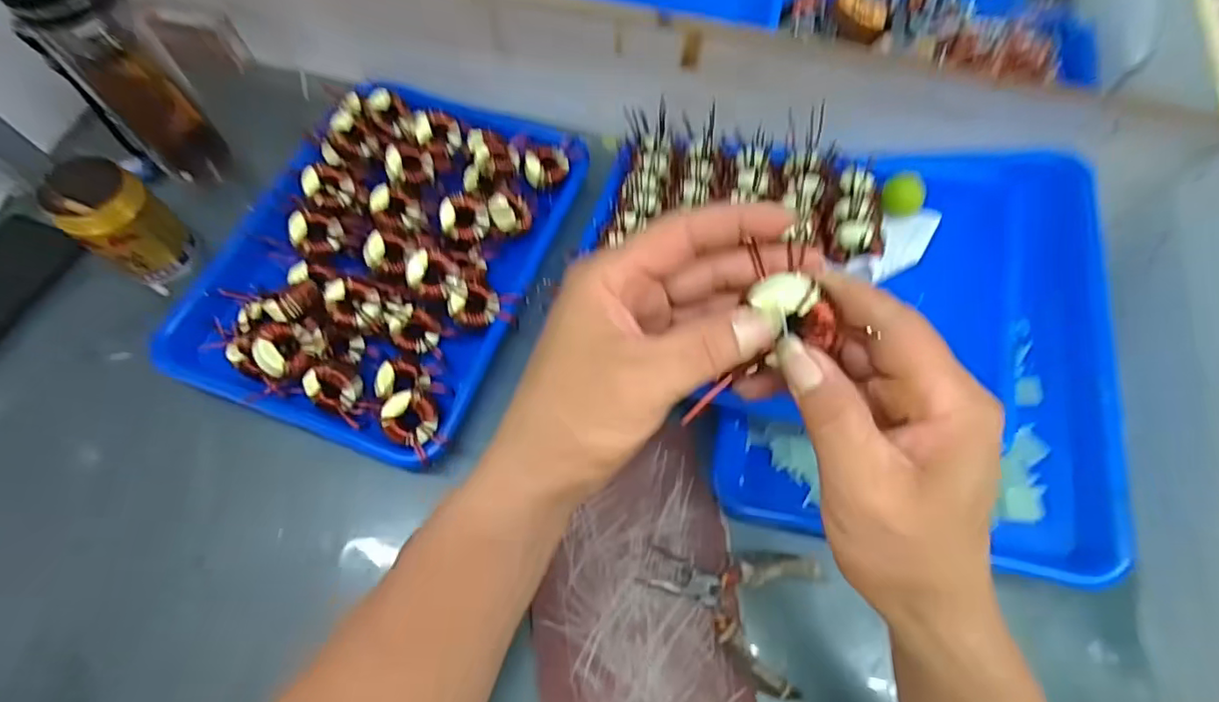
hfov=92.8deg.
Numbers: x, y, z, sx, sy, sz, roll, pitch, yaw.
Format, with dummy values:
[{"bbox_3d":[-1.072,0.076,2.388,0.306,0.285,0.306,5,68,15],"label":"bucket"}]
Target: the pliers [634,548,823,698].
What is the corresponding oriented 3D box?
[{"bbox_3d":[0.079,0.162,0.388,0.107,0.017,0.084,22,67,10],"label":"pliers"}]

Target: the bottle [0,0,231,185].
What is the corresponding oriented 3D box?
[{"bbox_3d":[-0.382,-0.213,0.466,0.054,0.191,0.069,40,71,16],"label":"bottle"}]

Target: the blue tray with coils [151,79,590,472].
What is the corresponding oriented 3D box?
[{"bbox_3d":[-0.185,-0.089,0.488,0.253,0.058,0.324,18,67,8],"label":"blue tray with coils"}]

